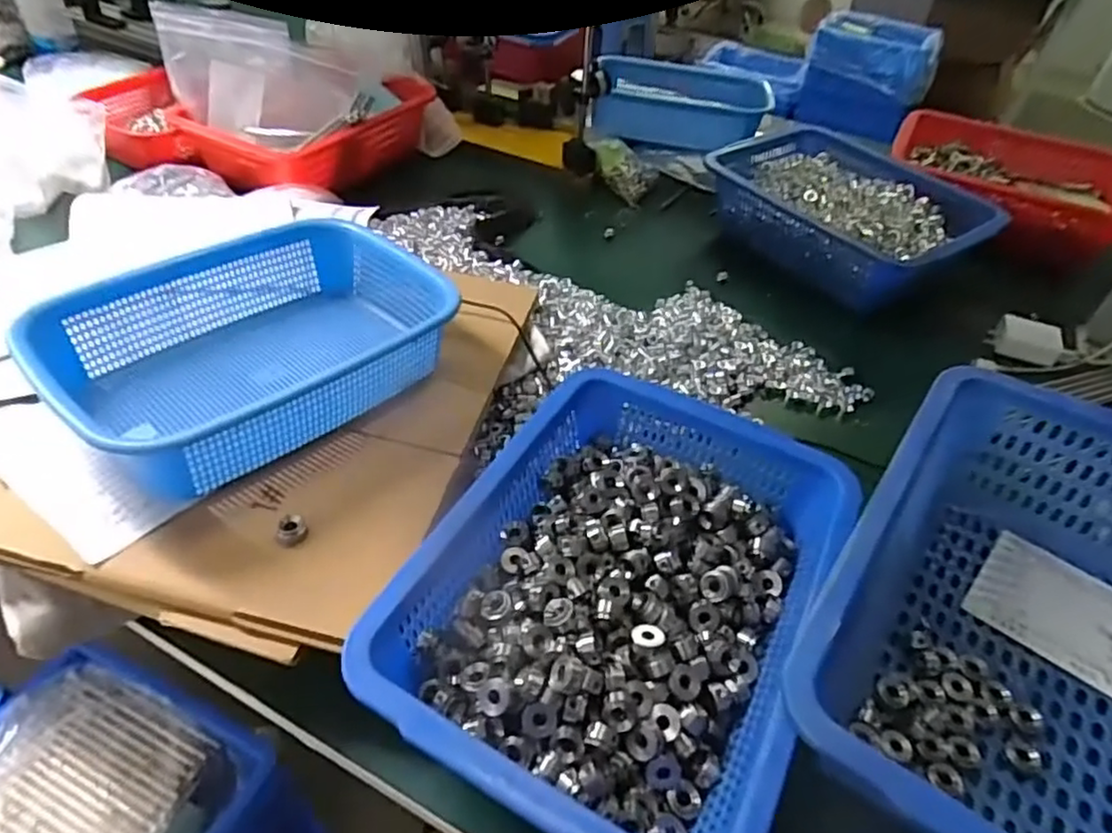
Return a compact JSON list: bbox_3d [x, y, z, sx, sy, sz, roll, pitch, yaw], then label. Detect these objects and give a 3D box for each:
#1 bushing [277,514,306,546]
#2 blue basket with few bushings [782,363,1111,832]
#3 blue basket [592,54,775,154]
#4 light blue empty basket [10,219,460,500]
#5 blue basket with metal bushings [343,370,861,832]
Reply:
[{"bbox_3d":[-0.175,0.074,0.437,0.018,0.015,0.015,-21,50,-23],"label":"bushing"},{"bbox_3d":[0.319,0.148,0.422,0.269,0.124,0.357,31,50,24],"label":"blue basket with few bushings"},{"bbox_3d":[0.193,-0.488,1.043,0.264,0.086,0.141,13,45,8],"label":"blue basket"},{"bbox_3d":[-0.234,-0.061,0.530,0.200,0.078,0.286,35,52,27],"label":"light blue empty basket"},{"bbox_3d":[0.046,0.114,0.439,0.225,0.085,0.315,23,47,17],"label":"blue basket with metal bushings"}]

